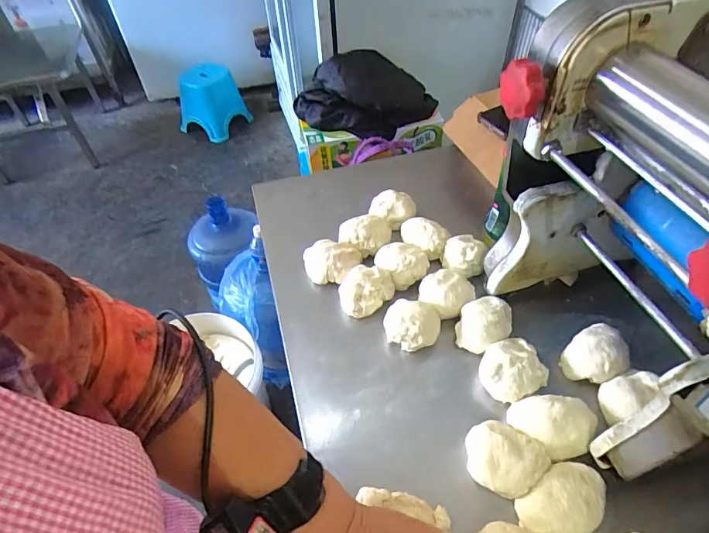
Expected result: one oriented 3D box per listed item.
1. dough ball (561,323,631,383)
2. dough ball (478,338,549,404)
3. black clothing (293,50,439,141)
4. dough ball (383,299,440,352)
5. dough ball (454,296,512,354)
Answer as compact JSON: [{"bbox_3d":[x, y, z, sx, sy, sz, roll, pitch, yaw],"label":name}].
[{"bbox_3d":[0.284,0.101,0.515,0.076,0.037,0.058,-30,54,-22],"label":"dough ball"},{"bbox_3d":[0.181,0.122,0.515,0.071,0.038,0.066,-1,49,2],"label":"dough ball"},{"bbox_3d":[0.026,-0.426,1.104,0.342,0.156,0.159,3,49,5],"label":"black clothing"},{"bbox_3d":[0.072,0.073,0.556,0.069,0.049,0.061,11,51,12],"label":"dough ball"},{"bbox_3d":[0.163,0.073,0.555,0.062,0.043,0.077,19,53,18],"label":"dough ball"}]

